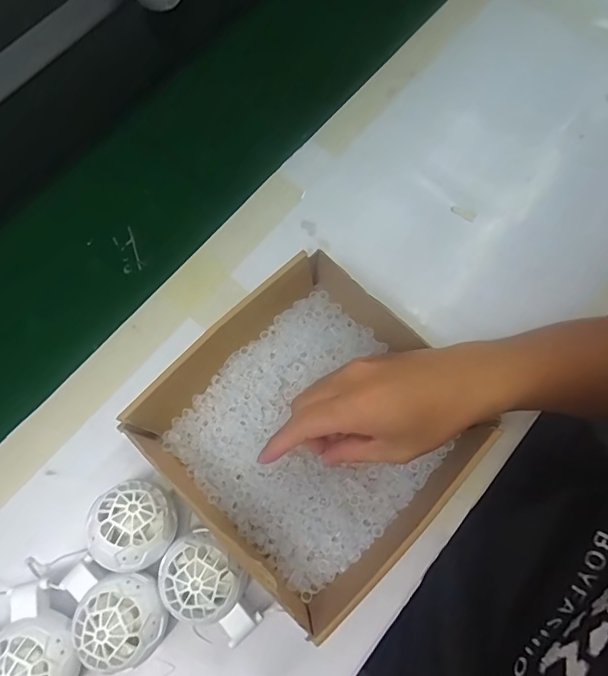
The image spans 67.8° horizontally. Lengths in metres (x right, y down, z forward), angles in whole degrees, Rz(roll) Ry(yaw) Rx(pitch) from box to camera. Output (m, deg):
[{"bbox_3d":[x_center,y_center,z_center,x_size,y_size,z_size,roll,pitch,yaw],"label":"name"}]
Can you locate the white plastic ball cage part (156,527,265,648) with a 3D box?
[{"bbox_3d":[-0.066,0.179,0.330,0.080,0.045,0.052,34,79,10],"label":"white plastic ball cage part"}]

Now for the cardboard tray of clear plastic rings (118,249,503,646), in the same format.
[{"bbox_3d":[0.004,0.068,0.365,0.238,0.066,0.227,41,80,11],"label":"cardboard tray of clear plastic rings"}]

